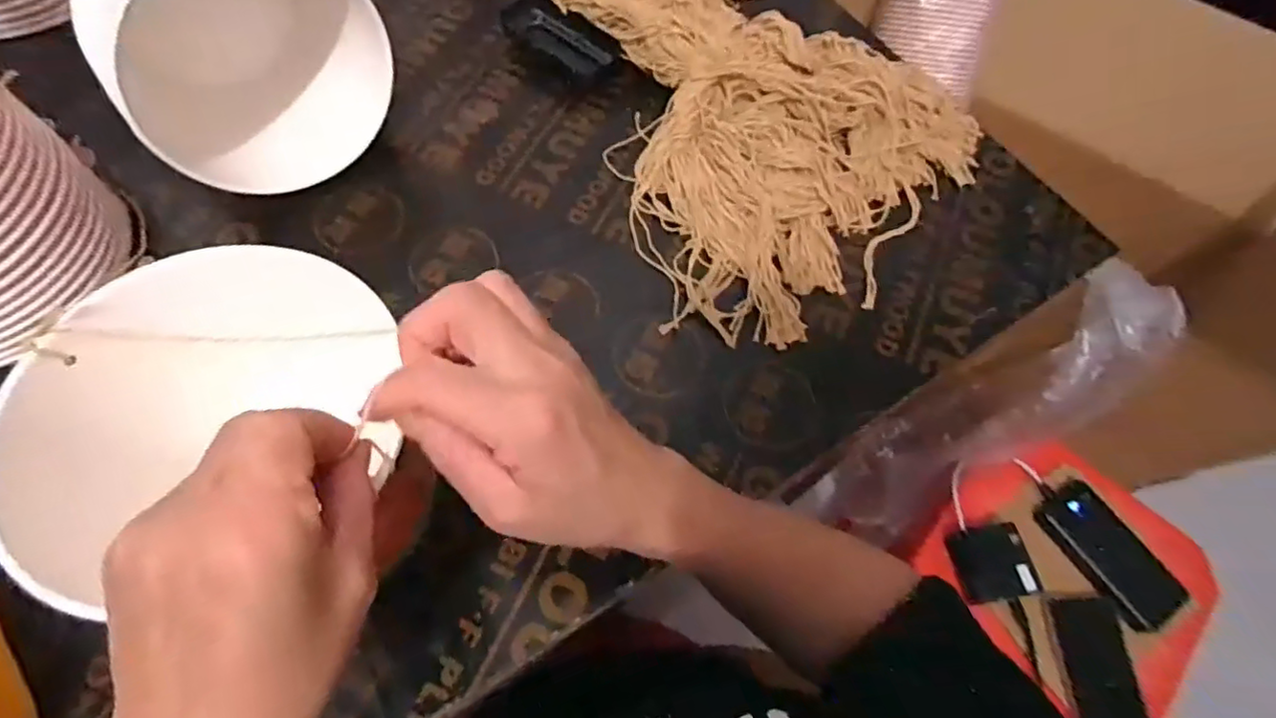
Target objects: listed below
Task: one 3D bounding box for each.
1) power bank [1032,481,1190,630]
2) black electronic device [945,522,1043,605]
[{"bbox_3d":[0.531,0.218,0.716,0.065,0.025,0.157,-27,68,-15],"label":"power bank"},{"bbox_3d":[0.392,0.225,0.701,0.075,0.014,0.078,-22,81,23],"label":"black electronic device"}]

